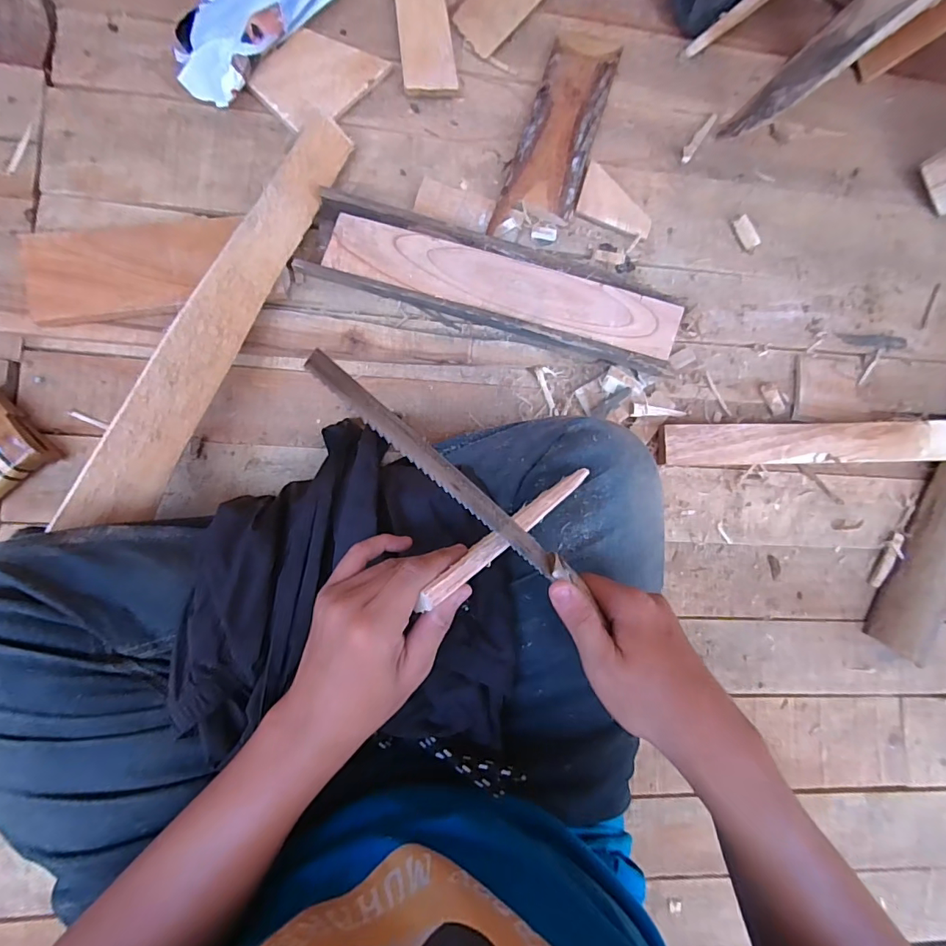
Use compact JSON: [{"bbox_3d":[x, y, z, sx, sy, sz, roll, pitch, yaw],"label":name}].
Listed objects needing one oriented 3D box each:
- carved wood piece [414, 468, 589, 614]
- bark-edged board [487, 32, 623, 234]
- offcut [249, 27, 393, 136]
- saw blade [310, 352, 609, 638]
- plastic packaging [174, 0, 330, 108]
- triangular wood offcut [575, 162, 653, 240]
[{"bbox_3d":[0.027,0.037,0.313,0.162,0.014,0.015,-32,91,-37],"label":"carved wood piece"},{"bbox_3d":[0.105,-0.413,0.577,0.088,0.020,0.288,18,84,-6],"label":"bark-edged board"},{"bbox_3d":[-0.172,-0.448,0.538,0.091,0.008,0.131,42,81,-9],"label":"offcut"},{"bbox_3d":[-0.003,0.010,0.272,0.005,0.032,0.214,-40,114,18],"label":"saw blade"},{"bbox_3d":[-0.228,-0.502,0.521,0.080,0.054,0.242,37,83,-4],"label":"plastic packaging"},{"bbox_3d":[0.175,-0.328,0.587,0.094,0.017,0.063,23,83,-6],"label":"triangular wood offcut"}]

